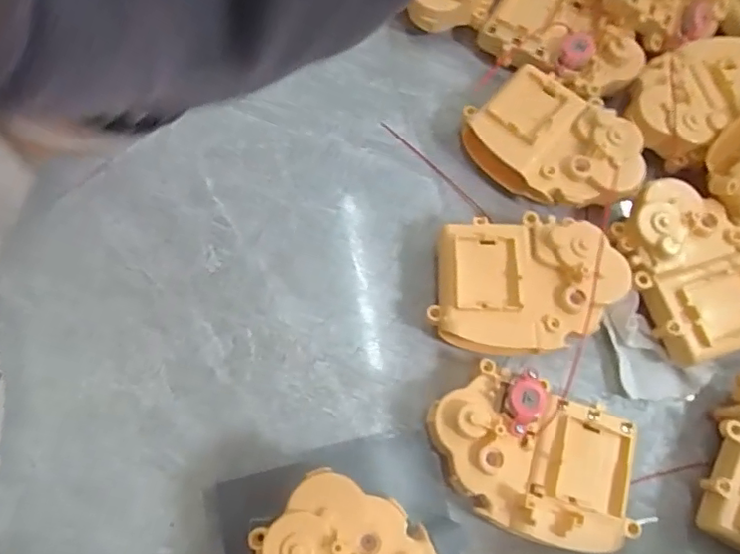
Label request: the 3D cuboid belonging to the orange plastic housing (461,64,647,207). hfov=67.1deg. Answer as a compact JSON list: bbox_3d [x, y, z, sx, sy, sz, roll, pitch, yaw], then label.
[{"bbox_3d":[0.109,-0.077,0.332,0.096,0.033,0.068,40,73,10],"label":"orange plastic housing"}]

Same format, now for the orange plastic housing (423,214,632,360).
[{"bbox_3d":[0.084,0.005,0.302,0.098,0.035,0.069,-2,71,-4],"label":"orange plastic housing"}]

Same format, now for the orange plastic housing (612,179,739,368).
[{"bbox_3d":[0.183,-0.003,0.309,0.076,0.034,0.094,-13,72,-8],"label":"orange plastic housing"}]

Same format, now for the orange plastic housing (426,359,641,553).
[{"bbox_3d":[0.078,0.087,0.274,0.099,0.035,0.069,26,71,6],"label":"orange plastic housing"}]

